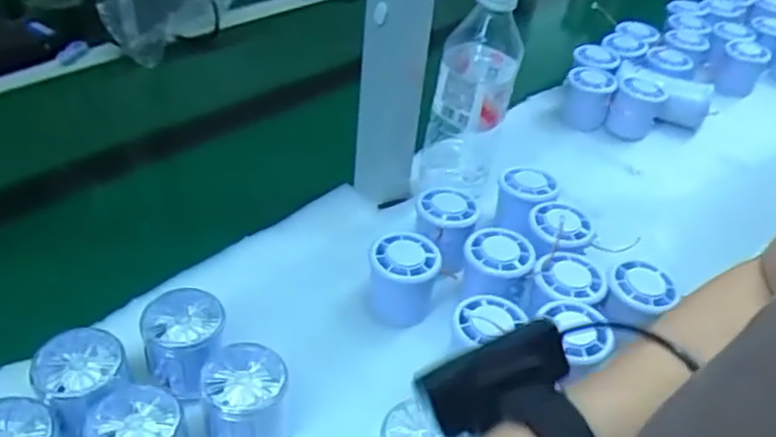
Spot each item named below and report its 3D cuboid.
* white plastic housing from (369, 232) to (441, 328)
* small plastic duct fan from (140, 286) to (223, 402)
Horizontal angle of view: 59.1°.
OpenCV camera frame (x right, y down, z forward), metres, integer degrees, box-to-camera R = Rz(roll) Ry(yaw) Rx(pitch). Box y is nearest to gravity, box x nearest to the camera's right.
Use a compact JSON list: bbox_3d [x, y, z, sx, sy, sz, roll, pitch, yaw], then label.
[{"bbox_3d":[0.012,0.048,0.547,0.052,0.056,0.055,4,39,-3],"label":"white plastic housing"},{"bbox_3d":[-0.140,0.085,0.471,0.053,0.042,0.062,-3,40,-11],"label":"small plastic duct fan"}]

